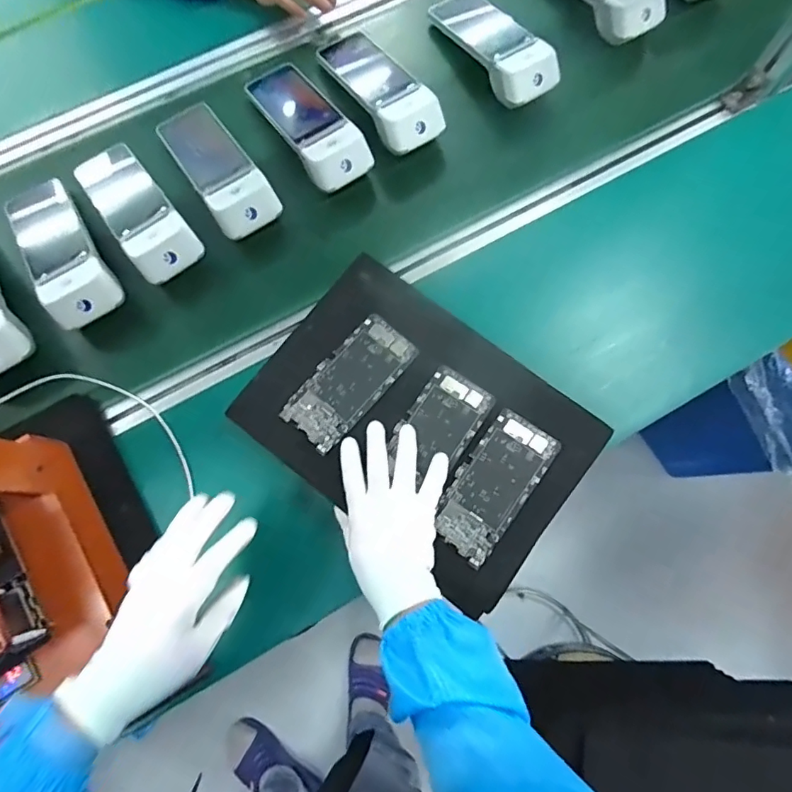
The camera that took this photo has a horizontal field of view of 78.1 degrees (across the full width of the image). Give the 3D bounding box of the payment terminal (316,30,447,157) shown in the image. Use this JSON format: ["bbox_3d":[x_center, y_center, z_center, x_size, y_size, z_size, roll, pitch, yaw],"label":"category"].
[{"bbox_3d":[-0.023,-0.445,0.702,0.101,0.052,0.267,-24,61,-8],"label":"payment terminal"}]

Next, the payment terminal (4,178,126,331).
[{"bbox_3d":[-0.427,-0.187,0.619,0.082,0.049,0.221,-38,61,-11],"label":"payment terminal"}]

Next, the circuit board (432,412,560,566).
[{"bbox_3d":[0.101,0.092,0.507,0.072,0.004,0.151,36,83,11],"label":"circuit board"}]

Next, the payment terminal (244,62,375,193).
[{"bbox_3d":[-0.123,-0.368,0.657,0.092,0.058,0.244,-31,78,-7],"label":"payment terminal"}]

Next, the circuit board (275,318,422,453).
[{"bbox_3d":[-0.050,-0.017,0.534,0.071,0.004,0.151,41,82,11],"label":"circuit board"}]

